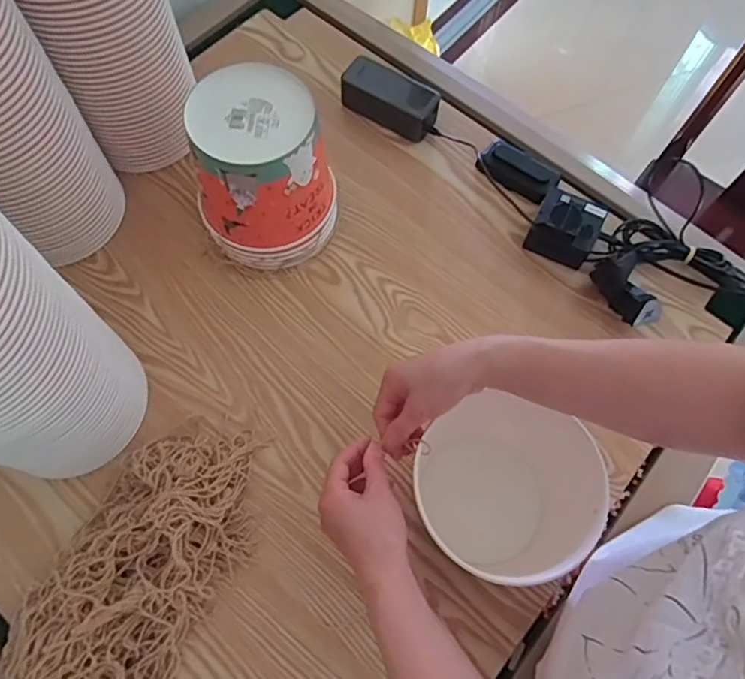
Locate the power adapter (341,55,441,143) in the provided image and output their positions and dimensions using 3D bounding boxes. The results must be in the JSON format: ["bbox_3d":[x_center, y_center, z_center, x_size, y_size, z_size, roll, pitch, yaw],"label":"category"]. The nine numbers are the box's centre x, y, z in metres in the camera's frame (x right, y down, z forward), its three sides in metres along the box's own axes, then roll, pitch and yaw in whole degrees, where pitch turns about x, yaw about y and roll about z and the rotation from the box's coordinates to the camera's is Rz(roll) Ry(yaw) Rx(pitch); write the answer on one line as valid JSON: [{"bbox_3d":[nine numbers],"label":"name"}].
[{"bbox_3d":[0.027,-0.326,0.782,0.131,0.053,0.057,27,69,9],"label":"power adapter"}]

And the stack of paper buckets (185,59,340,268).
[{"bbox_3d":[-0.117,-0.182,0.651,0.135,0.180,0.134,3,67,-1],"label":"stack of paper buckets"}]

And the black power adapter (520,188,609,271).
[{"bbox_3d":[0.240,-0.139,0.713,0.076,0.063,0.068,27,69,9],"label":"black power adapter"}]

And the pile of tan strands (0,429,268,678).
[{"bbox_3d":[-0.222,0.221,0.545,0.154,0.068,0.312,24,68,8],"label":"pile of tan strands"}]

